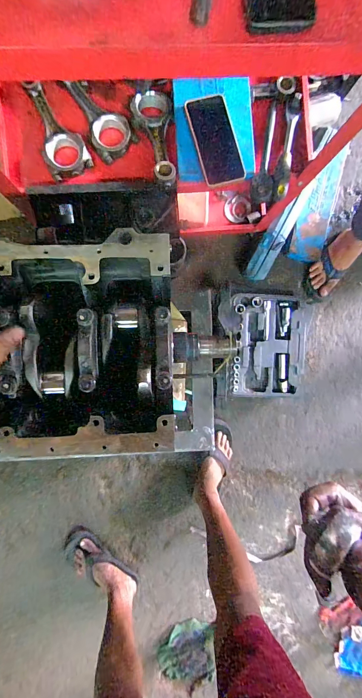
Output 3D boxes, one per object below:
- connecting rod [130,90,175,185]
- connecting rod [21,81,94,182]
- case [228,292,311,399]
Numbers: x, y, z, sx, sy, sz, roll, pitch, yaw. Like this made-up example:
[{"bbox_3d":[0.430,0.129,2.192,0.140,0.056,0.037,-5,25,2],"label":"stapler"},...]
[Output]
[{"bbox_3d":[-0.047,-0.415,0.624,0.075,0.033,0.198,-11,80,-3],"label":"connecting rod"},{"bbox_3d":[-0.255,-0.444,0.630,0.084,0.029,0.191,-25,92,-3],"label":"connecting rod"},{"bbox_3d":[0.285,-0.006,1.031,0.263,0.046,0.326,2,91,-3],"label":"case"}]

